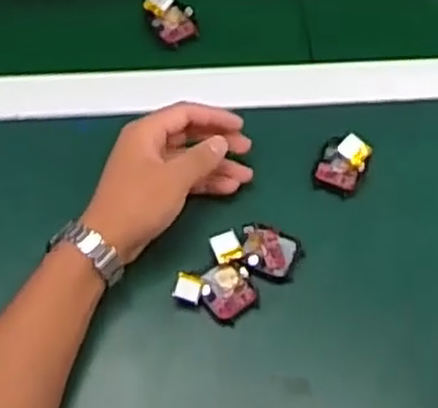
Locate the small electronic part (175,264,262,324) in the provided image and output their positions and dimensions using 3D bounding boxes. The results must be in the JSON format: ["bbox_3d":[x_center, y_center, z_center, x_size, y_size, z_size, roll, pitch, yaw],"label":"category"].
[{"bbox_3d":[-0.002,0.065,0.554,0.057,0.012,0.039,-11,64,-8],"label":"small electronic part"}]

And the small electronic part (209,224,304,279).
[{"bbox_3d":[0.027,0.033,0.570,0.063,0.009,0.035,12,64,4],"label":"small electronic part"}]

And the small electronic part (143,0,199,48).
[{"bbox_3d":[-0.041,-0.165,0.672,0.037,0.014,0.053,-26,67,-14],"label":"small electronic part"}]

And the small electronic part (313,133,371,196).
[{"bbox_3d":[0.097,-0.032,0.602,0.034,0.011,0.048,24,65,9],"label":"small electronic part"}]

